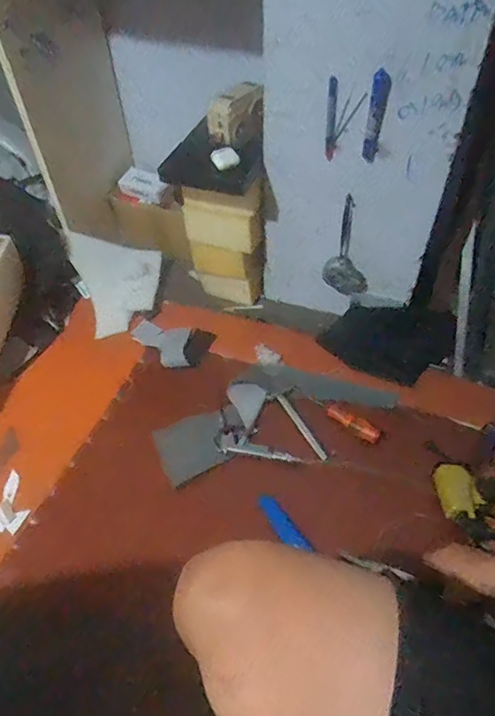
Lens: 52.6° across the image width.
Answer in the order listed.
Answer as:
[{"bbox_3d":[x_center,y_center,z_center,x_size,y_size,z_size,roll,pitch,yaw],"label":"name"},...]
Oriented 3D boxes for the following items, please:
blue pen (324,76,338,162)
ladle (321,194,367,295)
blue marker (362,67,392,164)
[{"bbox_3d":[0.136,-0.385,0.811,0.019,0.127,0.013,2,49,3],"label":"blue pen"},{"bbox_3d":[0.197,-0.207,0.970,0.088,0.210,0.024,16,51,15],"label":"ladle"},{"bbox_3d":[0.200,-0.372,0.778,0.026,0.137,0.015,7,49,7],"label":"blue marker"}]

